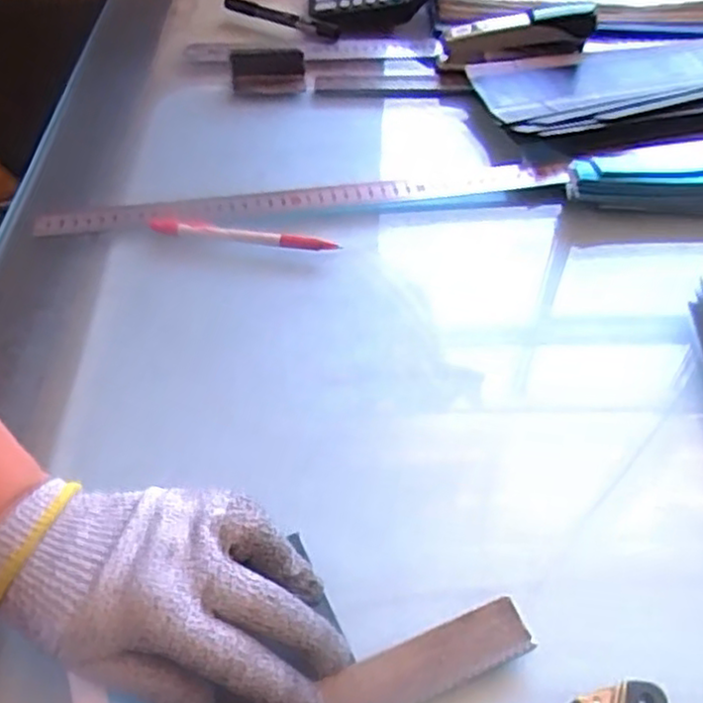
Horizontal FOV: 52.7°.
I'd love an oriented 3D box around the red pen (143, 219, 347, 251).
[{"bbox_3d":[-0.081,-0.086,0.532,0.142,0.015,0.012,8,49,5],"label":"red pen"}]

